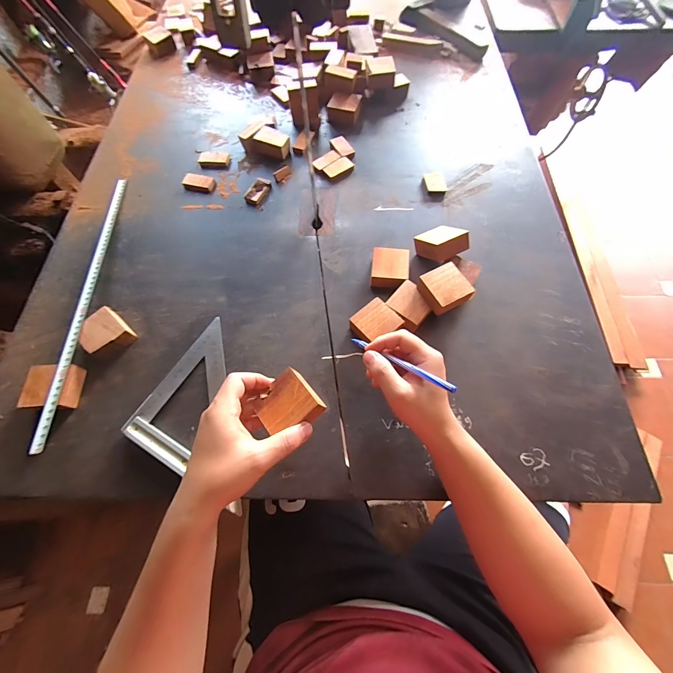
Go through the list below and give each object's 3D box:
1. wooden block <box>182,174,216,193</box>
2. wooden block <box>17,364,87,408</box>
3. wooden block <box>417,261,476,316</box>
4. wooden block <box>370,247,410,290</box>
[{"bbox_3d":[-0.257,-0.288,0.582,0.059,0.012,0.032,11,66,7],"label":"wooden block"},{"bbox_3d":[-0.382,0.069,0.421,0.056,0.032,0.057,-2,66,1],"label":"wooden block"},{"bbox_3d":[0.150,-0.065,0.430,0.058,0.025,0.060,-27,71,-6],"label":"wooden block"},{"bbox_3d":[0.083,-0.103,0.481,0.055,0.029,0.062,5,66,4],"label":"wooden block"}]

